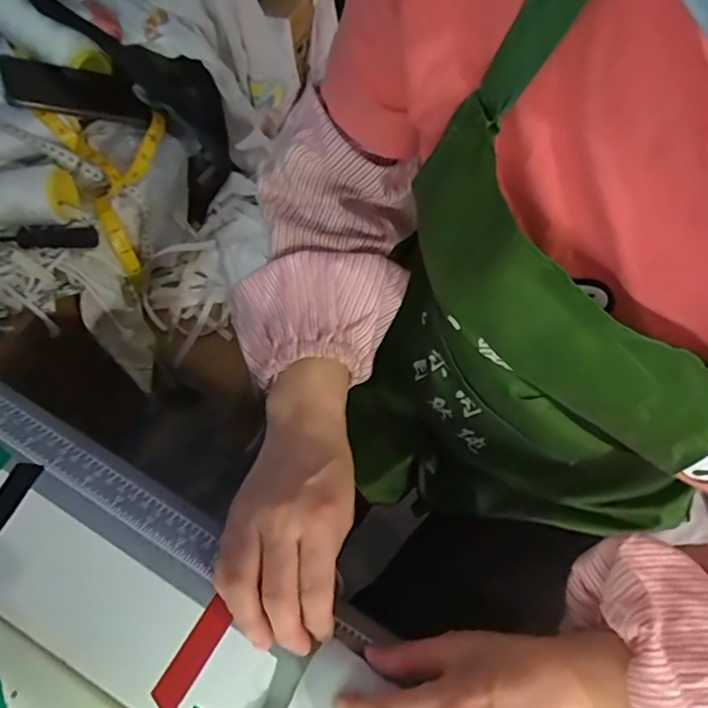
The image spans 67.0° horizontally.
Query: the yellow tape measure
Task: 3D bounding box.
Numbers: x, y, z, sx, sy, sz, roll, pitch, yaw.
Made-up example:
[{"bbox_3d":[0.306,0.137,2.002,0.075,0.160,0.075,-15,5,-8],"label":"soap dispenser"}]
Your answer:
[{"bbox_3d":[-0.257,-0.210,0.618,0.122,0.087,0.179,-28,74,-11],"label":"yellow tape measure"}]

